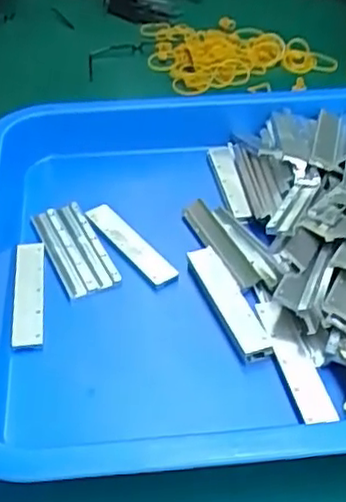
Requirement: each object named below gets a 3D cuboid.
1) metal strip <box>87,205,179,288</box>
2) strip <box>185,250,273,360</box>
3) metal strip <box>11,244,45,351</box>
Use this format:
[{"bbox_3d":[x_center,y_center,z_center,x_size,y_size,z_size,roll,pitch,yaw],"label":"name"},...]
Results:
[{"bbox_3d":[-0.027,-0.005,0.419,0.016,0.007,0.078,-26,47,-28],"label":"metal strip"},{"bbox_3d":[0.030,0.026,0.381,0.020,0.005,0.087,-12,42,-15],"label":"strip"},{"bbox_3d":[-0.083,0.025,0.388,0.018,0.009,0.079,-5,41,-7],"label":"metal strip"}]

